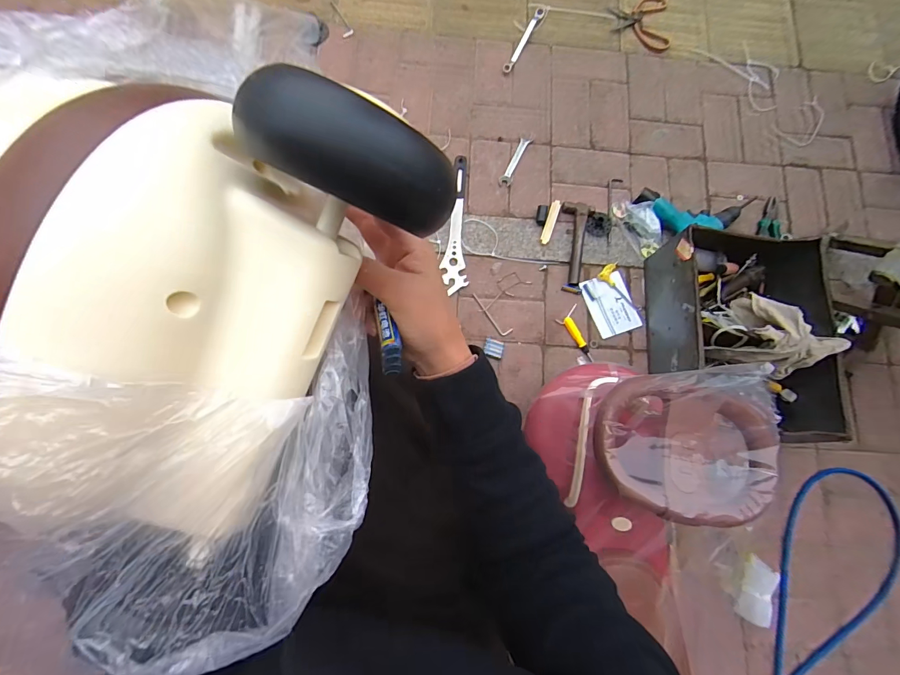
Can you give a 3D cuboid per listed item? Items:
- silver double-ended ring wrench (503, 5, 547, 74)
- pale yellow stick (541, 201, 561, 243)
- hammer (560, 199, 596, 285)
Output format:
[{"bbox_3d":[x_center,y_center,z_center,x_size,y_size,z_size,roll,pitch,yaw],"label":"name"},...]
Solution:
[{"bbox_3d":[0.185,-0.737,0.978,0.025,0.006,0.193,29,80,2],"label":"silver double-ended ring wrench"},{"bbox_3d":[0.236,-0.269,0.925,0.022,0.010,0.105,17,83,3],"label":"pale yellow stick"},{"bbox_3d":[0.296,-0.219,0.911,0.073,0.022,0.188,3,80,-2],"label":"hammer"}]

